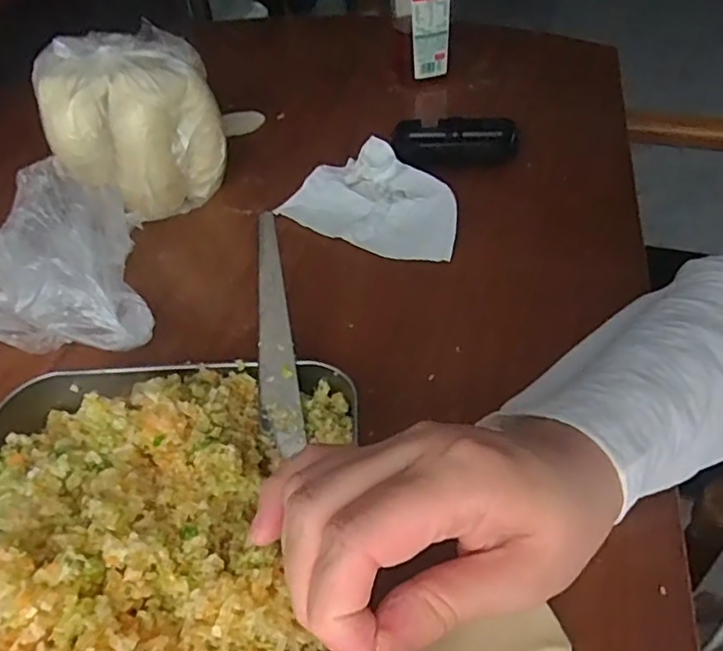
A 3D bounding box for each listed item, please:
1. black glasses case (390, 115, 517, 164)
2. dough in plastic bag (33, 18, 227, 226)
[{"bbox_3d":[0.085,-0.168,0.560,0.107,0.023,0.046,-1,45,7],"label":"black glasses case"},{"bbox_3d":[-0.196,-0.180,0.530,0.136,0.119,0.135,-21,47,-13],"label":"dough in plastic bag"}]

